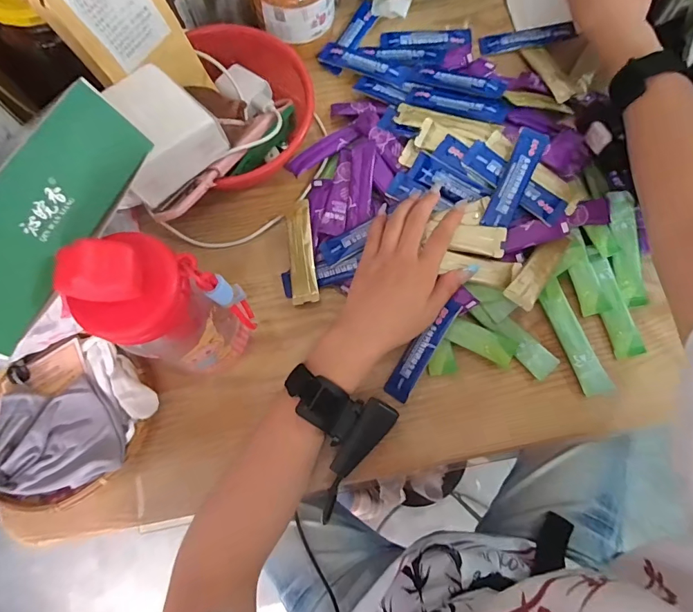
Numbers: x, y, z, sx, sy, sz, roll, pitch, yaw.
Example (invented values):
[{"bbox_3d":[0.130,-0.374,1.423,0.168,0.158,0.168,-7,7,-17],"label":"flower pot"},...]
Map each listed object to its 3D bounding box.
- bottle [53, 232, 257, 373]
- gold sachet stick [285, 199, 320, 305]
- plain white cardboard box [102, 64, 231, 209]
[{"bbox_3d":[-0.116,0.006,0.289,0.057,0.182,0.066,19,76,4],"label":"bottle"},{"bbox_3d":[-0.044,-0.054,0.400,0.025,0.017,0.101,-6,75,-2],"label":"gold sachet stick"},{"bbox_3d":[-0.166,-0.151,0.350,0.086,0.035,0.095,-42,79,-10],"label":"plain white cardboard box"}]

